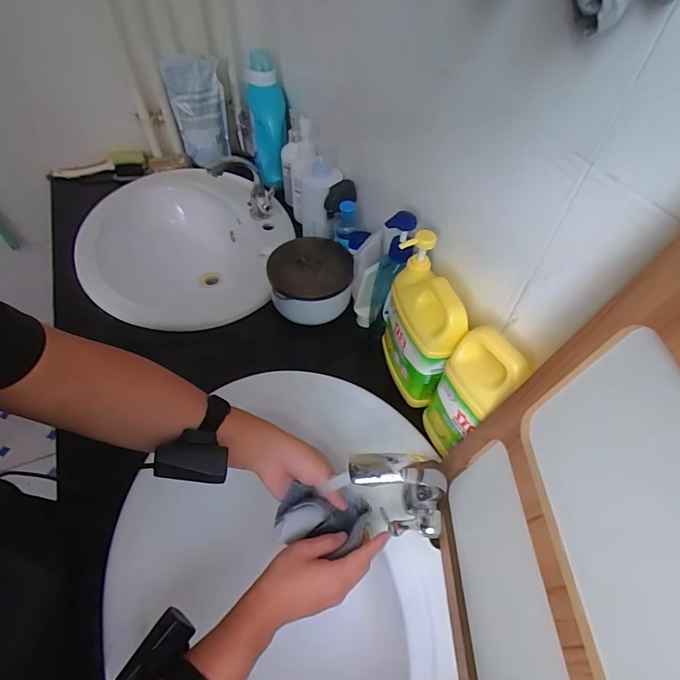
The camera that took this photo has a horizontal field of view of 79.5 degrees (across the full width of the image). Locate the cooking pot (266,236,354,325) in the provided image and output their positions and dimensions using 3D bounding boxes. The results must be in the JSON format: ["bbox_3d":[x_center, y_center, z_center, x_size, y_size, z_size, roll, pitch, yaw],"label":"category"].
[{"bbox_3d":[-0.056,-0.111,0.773,0.147,0.083,0.167,1,50,-4],"label":"cooking pot"}]

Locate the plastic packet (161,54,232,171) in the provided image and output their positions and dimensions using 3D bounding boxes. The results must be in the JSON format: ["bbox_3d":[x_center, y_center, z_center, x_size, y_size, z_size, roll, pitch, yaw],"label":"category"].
[{"bbox_3d":[-0.370,-0.598,1.077,0.136,0.233,0.090,-11,52,-14],"label":"plastic packet"}]

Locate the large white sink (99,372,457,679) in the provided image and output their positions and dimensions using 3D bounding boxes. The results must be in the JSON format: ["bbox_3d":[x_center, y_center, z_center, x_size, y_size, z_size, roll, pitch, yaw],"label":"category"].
[{"bbox_3d":[-0.059,0.300,0.571,0.447,0.162,0.487,-27,57,-25],"label":"large white sink"}]

